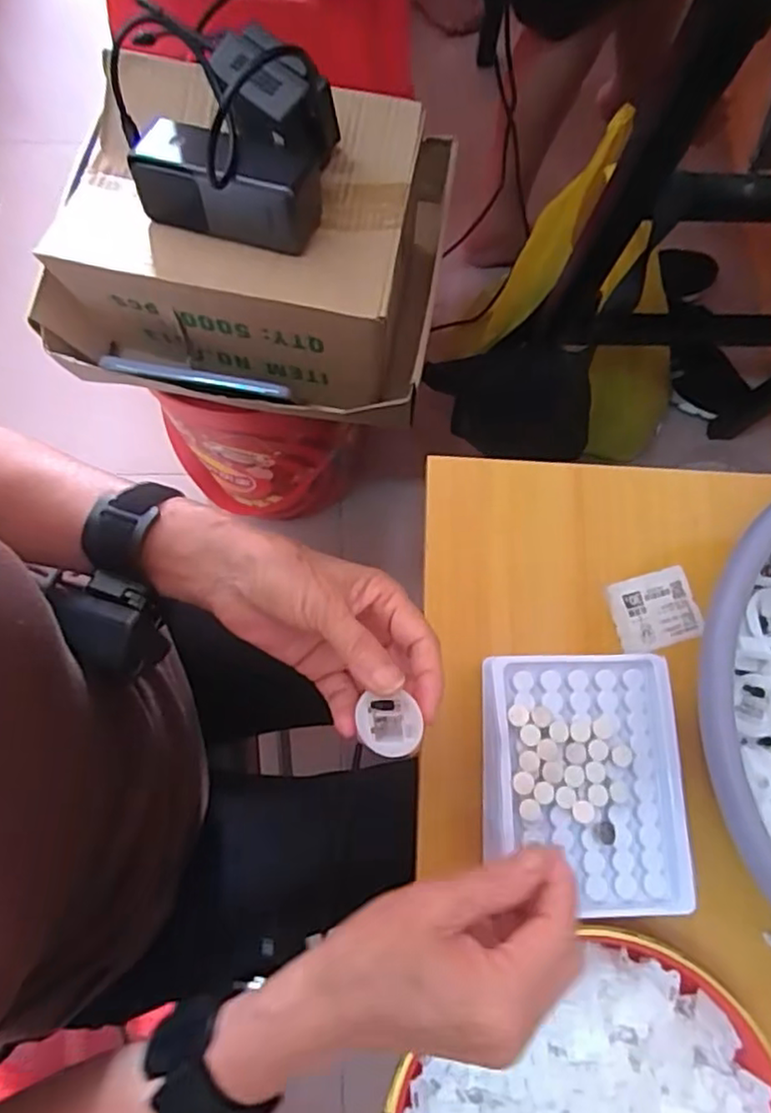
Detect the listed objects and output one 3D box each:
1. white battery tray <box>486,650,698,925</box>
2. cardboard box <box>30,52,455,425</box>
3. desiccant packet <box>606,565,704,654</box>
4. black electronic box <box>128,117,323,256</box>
[{"bbox_3d":[0.106,0.118,0.346,0.106,0.012,0.128,0,76,-1],"label":"white battery tray"},{"bbox_3d":[-0.128,-0.261,0.568,0.324,0.138,0.238,7,76,1],"label":"cardboard box"},{"bbox_3d":[0.182,0.036,0.441,0.057,0.004,0.049,-15,77,-5],"label":"desiccant packet"},{"bbox_3d":[-0.116,-0.271,0.478,0.129,0.057,0.048,13,76,2],"label":"black electronic box"}]

